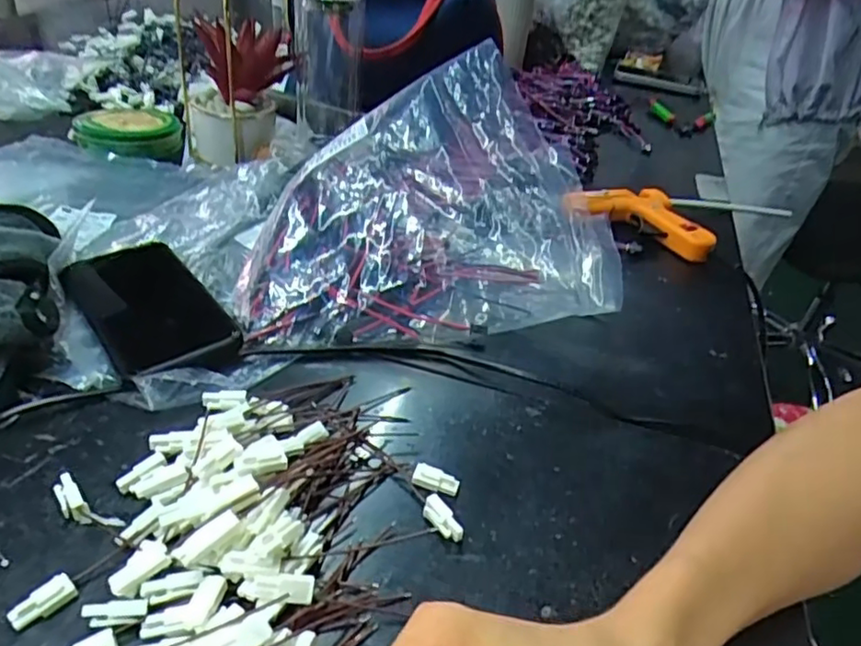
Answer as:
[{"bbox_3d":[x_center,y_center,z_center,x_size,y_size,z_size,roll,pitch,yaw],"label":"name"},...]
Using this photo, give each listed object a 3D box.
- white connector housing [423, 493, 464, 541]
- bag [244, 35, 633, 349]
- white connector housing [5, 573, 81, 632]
[{"bbox_3d":[0.006,0.100,0.322,0.009,0.014,0.025,-21,45,-32],"label":"white connector housing"},{"bbox_3d":[0.004,-0.088,0.454,0.271,0.143,0.144,-2,38,-11],"label":"bag"},{"bbox_3d":[-0.167,0.120,0.272,0.010,0.010,0.025,28,42,27],"label":"white connector housing"}]

